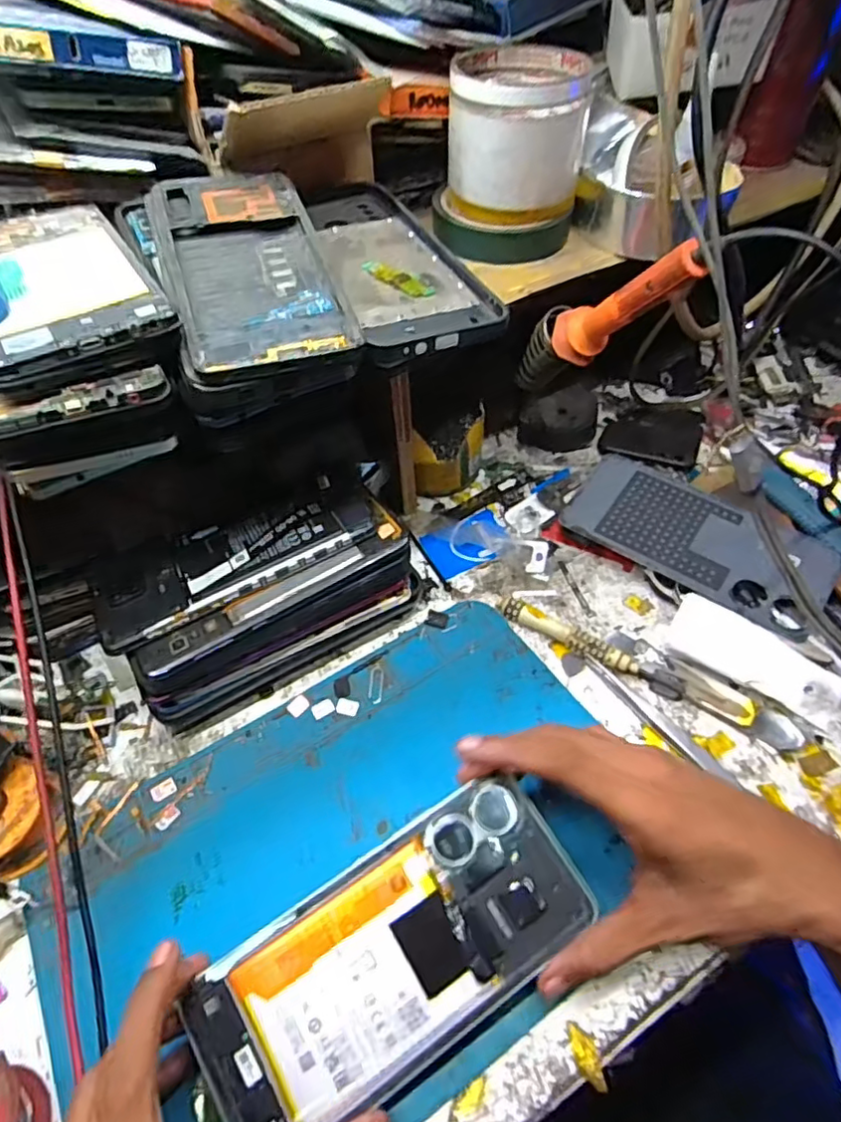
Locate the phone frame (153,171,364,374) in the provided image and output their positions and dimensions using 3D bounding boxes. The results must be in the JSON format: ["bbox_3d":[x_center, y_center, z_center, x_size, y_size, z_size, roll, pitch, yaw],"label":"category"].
[{"bbox_3d":[-0.082,-0.145,0.296,0.072,0.008,0.154,-15,59,-14],"label":"phone frame"}]

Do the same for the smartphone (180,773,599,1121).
[{"bbox_3d":[-0.010,0.166,0.261,0.165,0.004,0.076,-30,72,-14],"label":"smartphone"}]

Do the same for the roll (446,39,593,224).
[{"bbox_3d":[0.060,-0.263,0.381,0.081,0.069,0.097,5,52,6],"label":"roll"}]

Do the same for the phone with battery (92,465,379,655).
[{"bbox_3d":[-0.102,-0.008,0.347,0.158,0.008,0.069,-21,54,-14],"label":"phone with battery"}]

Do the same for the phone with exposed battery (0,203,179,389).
[{"bbox_3d":[-0.164,-0.127,0.276,0.072,0.016,0.147,-27,55,-17],"label":"phone with exposed battery"}]

